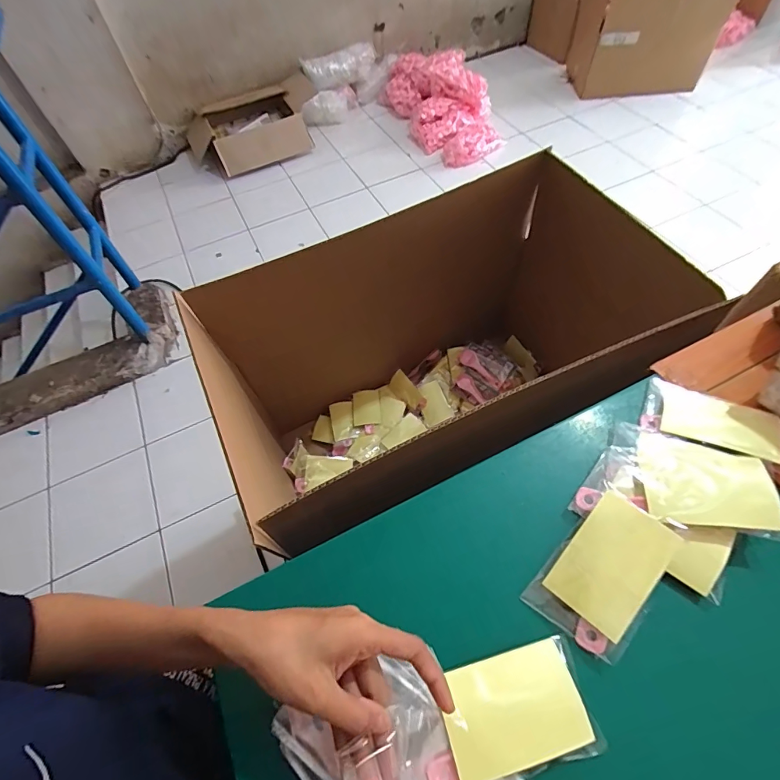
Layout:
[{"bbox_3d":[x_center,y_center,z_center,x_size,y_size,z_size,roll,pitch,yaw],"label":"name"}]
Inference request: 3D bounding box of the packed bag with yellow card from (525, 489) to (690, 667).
[{"bbox_3d":[0.163,0.138,0.315,0.066,0.008,0.108,35,84,28],"label":"packed bag with yellow card"}]

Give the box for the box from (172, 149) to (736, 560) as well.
[{"bbox_3d":[0.122,-0.021,0.712,0.684,0.455,0.425,-24,59,-11],"label":"box"}]

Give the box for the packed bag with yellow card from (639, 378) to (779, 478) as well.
[{"bbox_3d":[0.302,0.030,0.385,0.113,0.021,0.066,24,63,18],"label":"packed bag with yellow card"}]

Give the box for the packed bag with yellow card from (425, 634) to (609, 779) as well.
[{"bbox_3d":[0.076,0.216,0.277,0.112,0.012,0.063,-14,58,-5],"label":"packed bag with yellow card"}]

